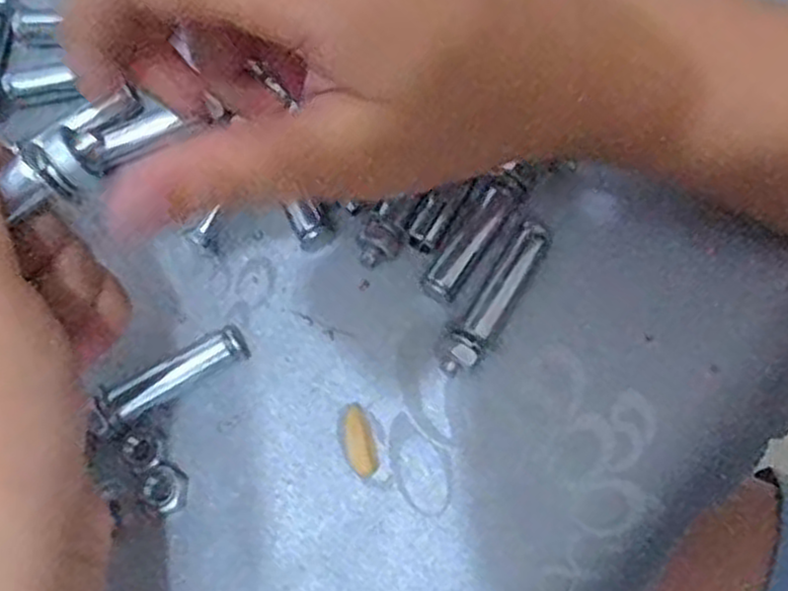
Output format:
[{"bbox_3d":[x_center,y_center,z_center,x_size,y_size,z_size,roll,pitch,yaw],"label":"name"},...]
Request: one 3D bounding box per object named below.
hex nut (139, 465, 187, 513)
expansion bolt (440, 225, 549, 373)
[{"bbox_3d":[-0.067,0.057,0.233,0.013,0.005,0.012,38,77,13],"label":"hex nut"},{"bbox_3d":[0.031,0.001,0.243,0.010,0.011,0.055,29,75,11],"label":"expansion bolt"}]

